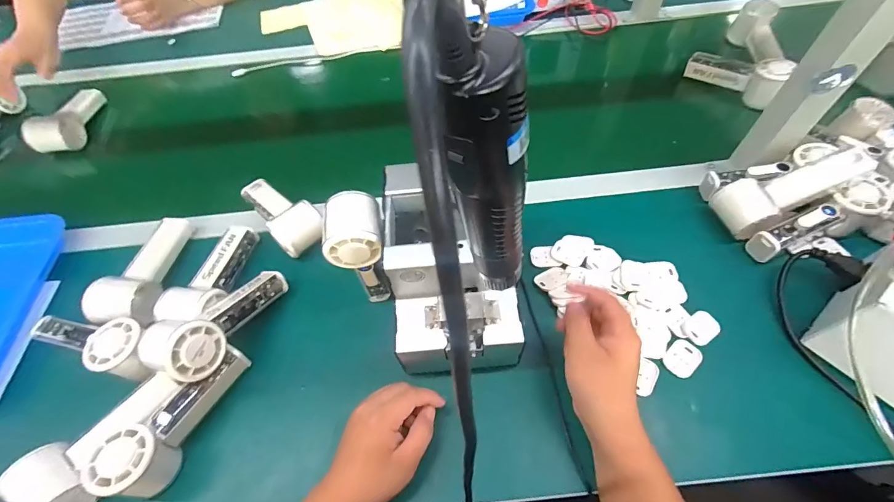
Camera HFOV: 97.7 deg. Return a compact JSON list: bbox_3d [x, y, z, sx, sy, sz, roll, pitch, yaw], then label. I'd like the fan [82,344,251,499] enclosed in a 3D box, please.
[{"bbox_3d":[-0.274,0.163,0.395,0.054,0.051,0.151,17,59,15],"label":"fan"}]

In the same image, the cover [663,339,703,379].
[{"bbox_3d":[0.258,0.118,0.428,0.033,0.010,0.039,36,66,25],"label":"cover"}]

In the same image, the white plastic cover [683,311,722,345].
[{"bbox_3d":[0.287,0.087,0.440,0.040,0.009,0.030,-35,60,-18],"label":"white plastic cover"}]

